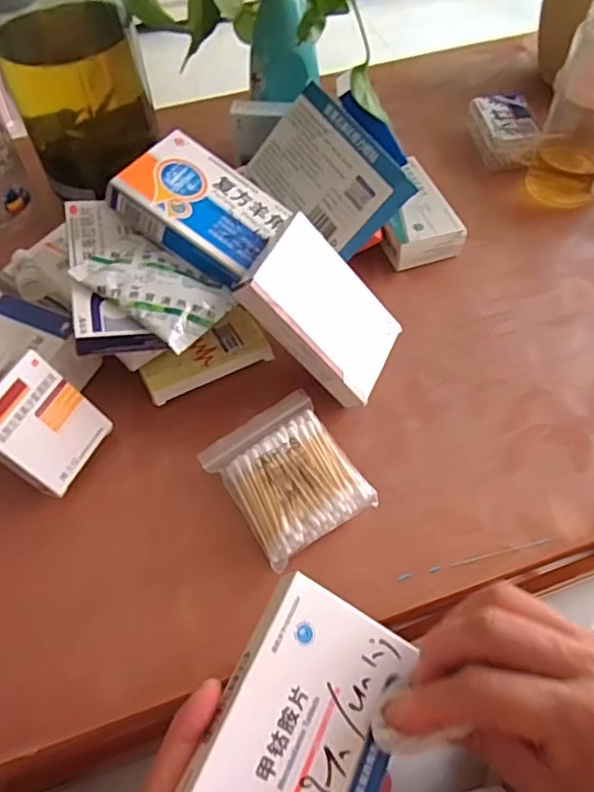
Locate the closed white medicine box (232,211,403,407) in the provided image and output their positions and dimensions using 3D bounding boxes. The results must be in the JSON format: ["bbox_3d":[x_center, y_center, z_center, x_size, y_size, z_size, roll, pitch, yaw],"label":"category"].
[{"bbox_3d":[0.020,-0.062,0.419,0.123,0.016,0.082,45,55,-22],"label":"closed white medicine box"}]

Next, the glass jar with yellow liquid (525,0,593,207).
[{"bbox_3d":[0.260,-0.254,0.512,0.070,0.167,0.071,-1,57,1],"label":"glass jar with yellow liquid"}]

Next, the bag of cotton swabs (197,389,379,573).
[{"bbox_3d":[-0.006,0.053,0.393,0.081,0.022,0.098,-30,61,-17],"label":"bag of cotton swabs"}]

